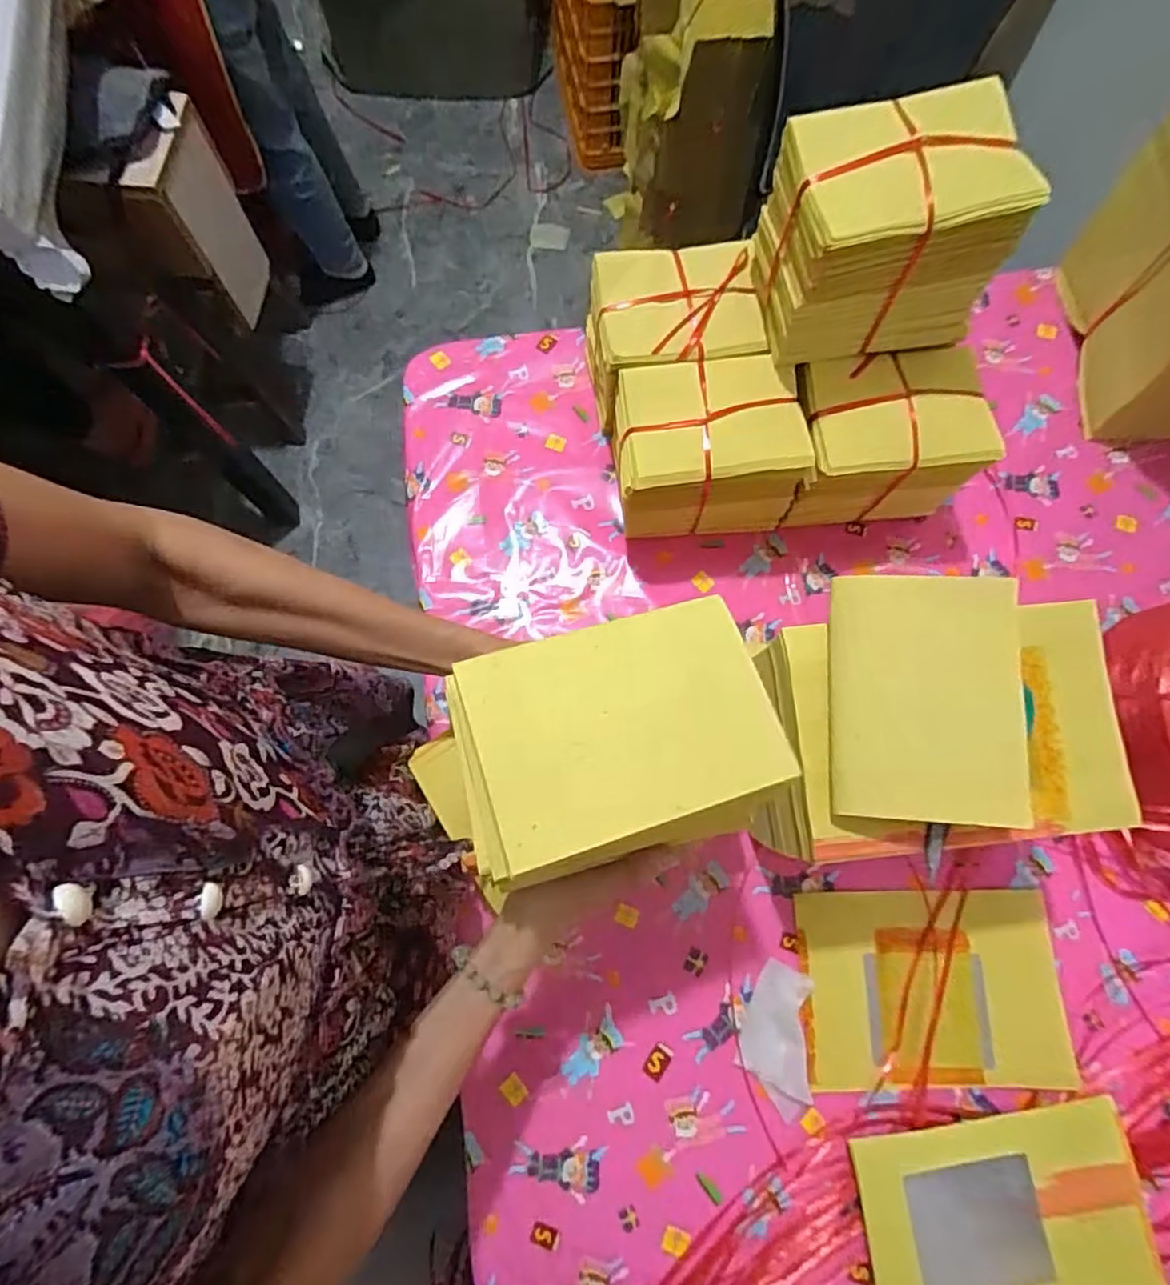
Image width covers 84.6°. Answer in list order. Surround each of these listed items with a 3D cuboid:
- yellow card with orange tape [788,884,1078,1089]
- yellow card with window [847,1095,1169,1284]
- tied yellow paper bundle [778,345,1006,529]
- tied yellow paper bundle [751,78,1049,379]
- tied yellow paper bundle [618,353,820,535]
[{"bbox_3d":[0.309,0.307,0.574,0.225,0.010,0.158,-1,74,-1],"label":"yellow card with orange tape"},{"bbox_3d":[0.338,0.470,0.511,0.219,0.010,0.157,-9,73,-2],"label":"yellow card with window"},{"bbox_3d":[0.281,-0.193,0.636,0.168,0.140,0.113,-3,75,-2],"label":"tied yellow paper bundle"},{"bbox_3d":[0.238,-0.329,0.528,0.159,0.157,0.122,-12,76,-4],"label":"tied yellow paper bundle"},{"bbox_3d":[0.112,-0.183,0.632,0.163,0.145,0.121,-8,76,-3],"label":"tied yellow paper bundle"}]

